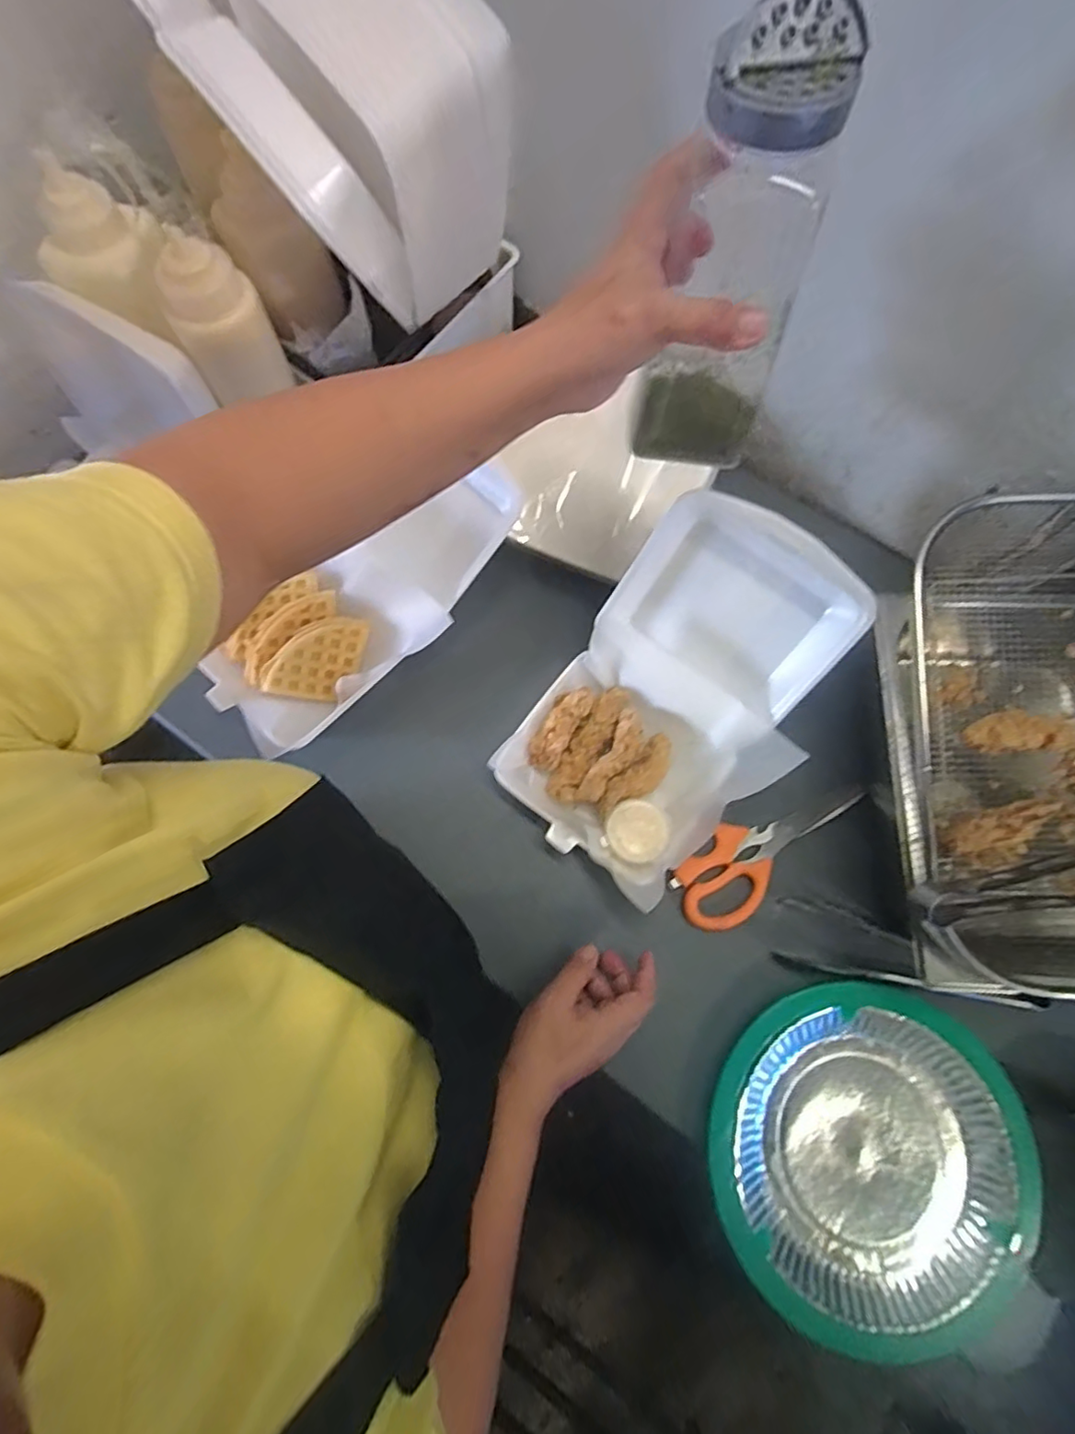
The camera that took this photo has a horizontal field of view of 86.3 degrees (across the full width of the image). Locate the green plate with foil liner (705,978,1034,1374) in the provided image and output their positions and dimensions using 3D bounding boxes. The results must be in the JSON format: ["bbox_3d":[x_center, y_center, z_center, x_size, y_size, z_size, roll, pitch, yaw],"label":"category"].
[{"bbox_3d":[0.270,0.352,0.462,0.241,0.034,0.248,0,75,0],"label":"green plate with foil liner"}]

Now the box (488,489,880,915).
[{"bbox_3d":[0.128,-0.016,0.512,0.213,0.127,0.328,35,77,8],"label":"box"}]

